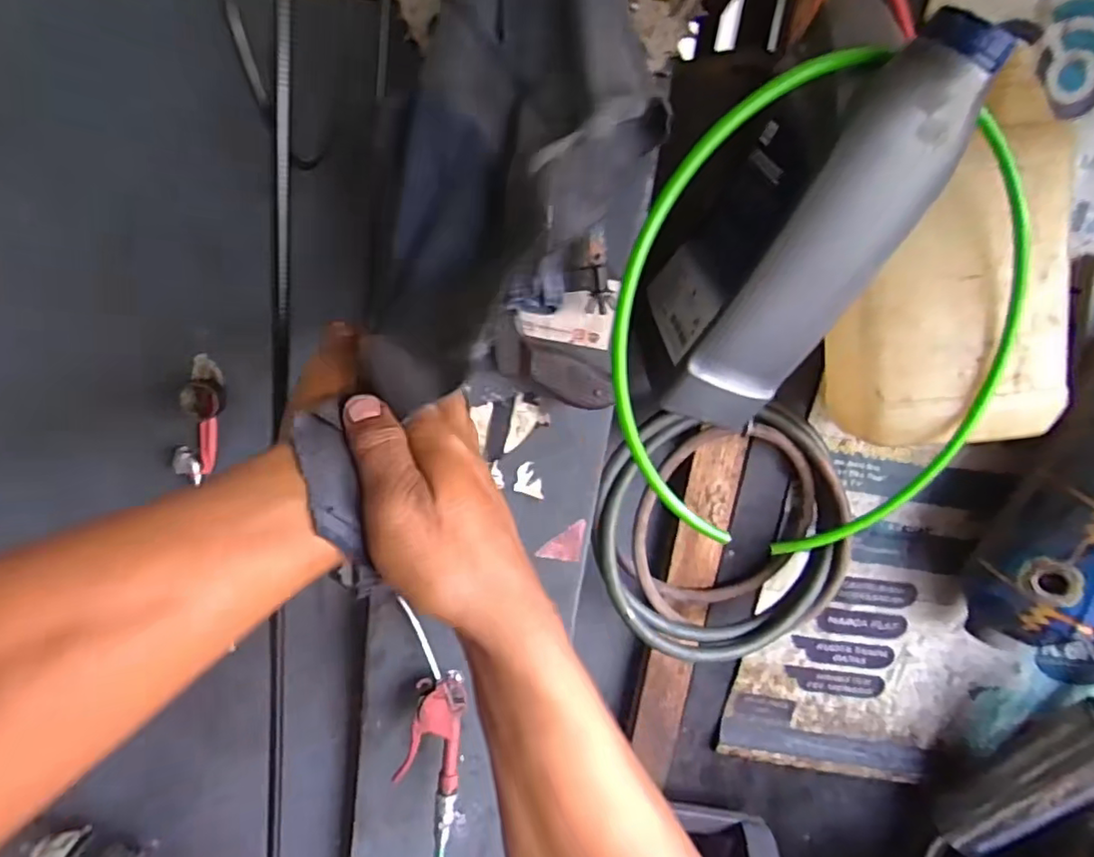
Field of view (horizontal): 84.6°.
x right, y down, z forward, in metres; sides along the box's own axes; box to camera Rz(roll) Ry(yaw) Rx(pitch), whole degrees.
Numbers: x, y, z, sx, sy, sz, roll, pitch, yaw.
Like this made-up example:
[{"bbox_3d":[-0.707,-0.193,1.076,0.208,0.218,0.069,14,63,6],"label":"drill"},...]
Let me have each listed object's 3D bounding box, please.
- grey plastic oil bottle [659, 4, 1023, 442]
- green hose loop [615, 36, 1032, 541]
[{"bbox_3d":[0.208,-0.130,0.463,0.081,0.324,0.062,-7,46,-40],"label":"grey plastic oil bottle"},{"bbox_3d":[0.243,-0.073,0.484,0.405,0.373,0.056,1,18,-22],"label":"green hose loop"}]

